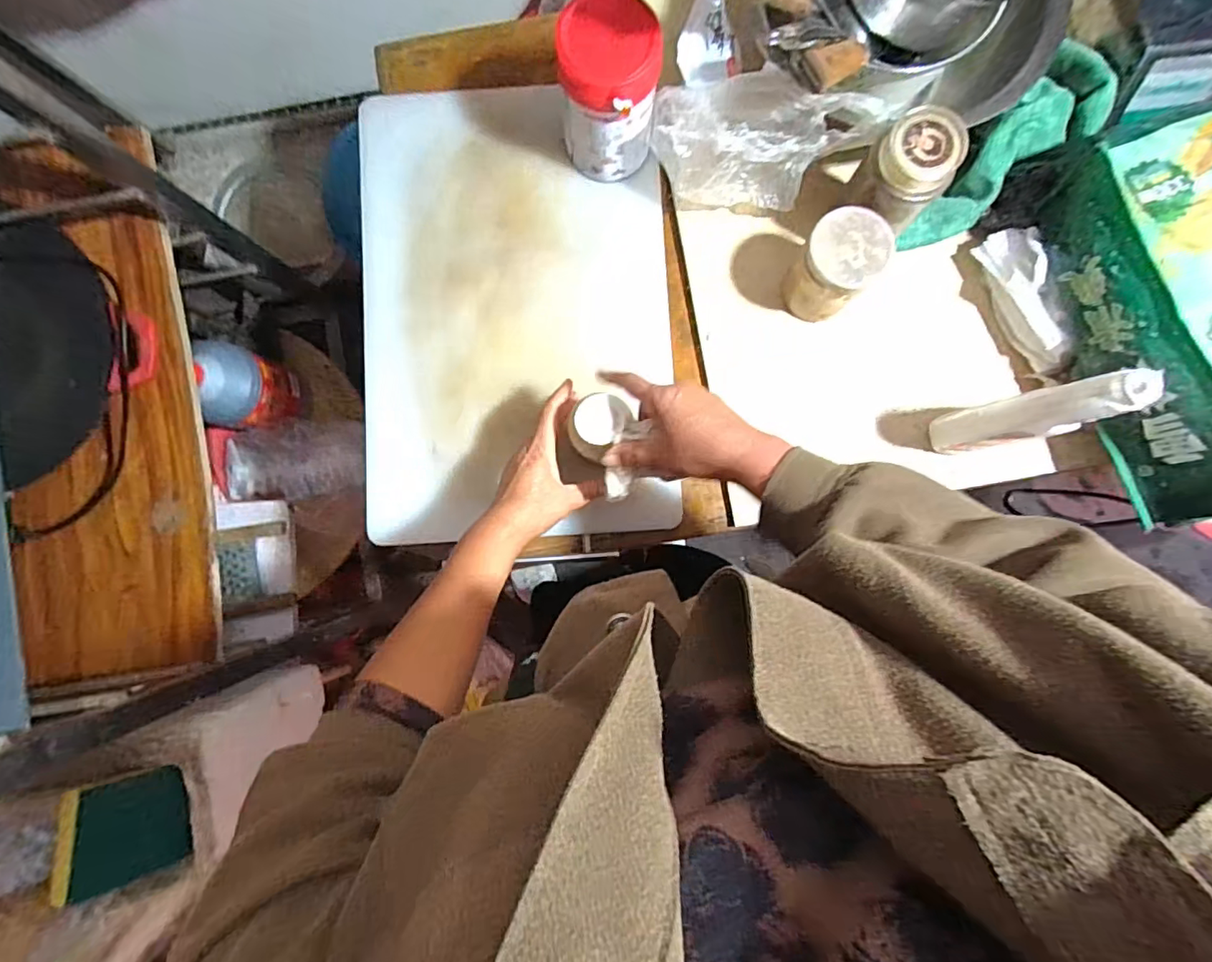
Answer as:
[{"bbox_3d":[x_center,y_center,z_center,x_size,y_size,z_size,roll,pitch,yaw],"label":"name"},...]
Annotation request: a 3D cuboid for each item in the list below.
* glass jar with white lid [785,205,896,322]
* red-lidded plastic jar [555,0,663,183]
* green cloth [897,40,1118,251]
[{"bbox_3d":[0.241,-0.228,0.591,0.078,0.092,0.085,0,90,0],"label":"glass jar with white lid"},{"bbox_3d":[0.003,-0.395,0.576,0.100,0.146,0.085,-10,90,0],"label":"red-lidded plastic jar"},{"bbox_3d":[0.434,-0.350,0.610,0.086,0.056,0.261,45,102,0],"label":"green cloth"}]

